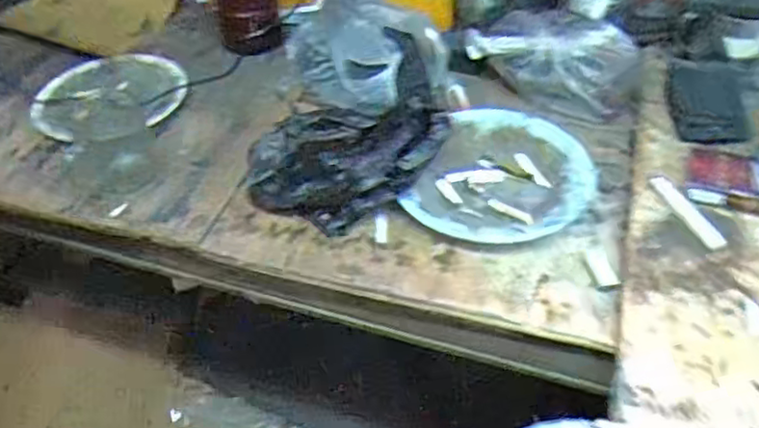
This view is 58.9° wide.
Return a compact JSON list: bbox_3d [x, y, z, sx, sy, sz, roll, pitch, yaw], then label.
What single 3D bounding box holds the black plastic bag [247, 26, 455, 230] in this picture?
[{"bbox_3d":[-0.038,-0.076,0.657,0.192,0.105,0.146,-22,49,-18],"label":"black plastic bag"}]

